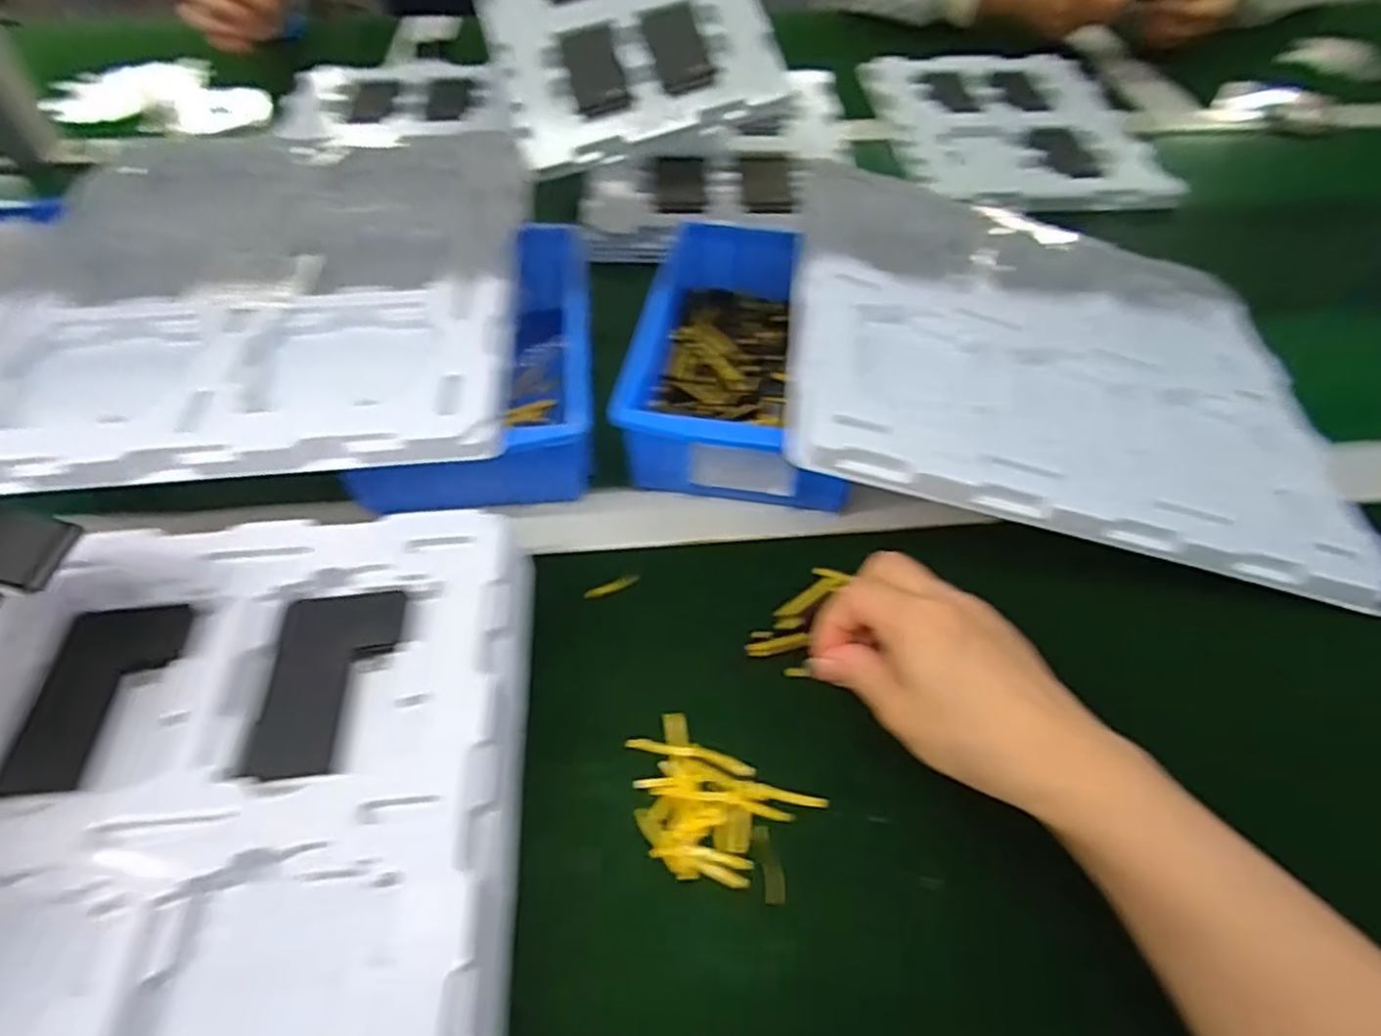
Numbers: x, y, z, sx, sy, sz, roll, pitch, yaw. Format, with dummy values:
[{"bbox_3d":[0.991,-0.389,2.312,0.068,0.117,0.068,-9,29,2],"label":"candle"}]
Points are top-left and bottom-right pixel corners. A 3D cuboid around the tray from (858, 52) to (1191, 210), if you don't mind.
[{"bbox_3d":[0.315,-0.396,0.723,0.239,0.023,0.311,-2,53,-3],"label":"tray"}]

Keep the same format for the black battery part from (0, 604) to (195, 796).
[{"bbox_3d":[-0.245,0.073,0.297,0.050,0.007,0.078,1,53,0],"label":"black battery part"}]

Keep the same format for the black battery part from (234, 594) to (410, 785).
[{"bbox_3d":[-0.154,0.068,0.302,0.047,0.006,0.083,1,53,0],"label":"black battery part"}]

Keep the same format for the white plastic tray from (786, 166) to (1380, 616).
[{"bbox_3d":[0.224,-0.110,0.445,0.327,0.016,0.310,14,51,-6],"label":"white plastic tray"}]

